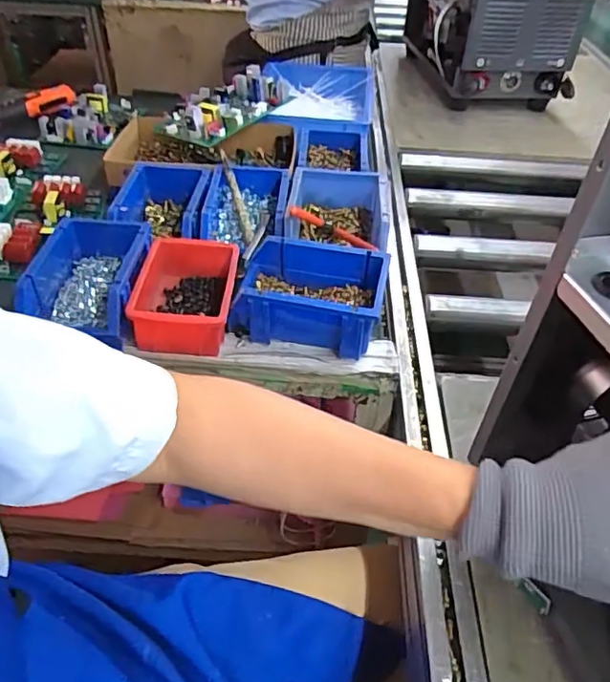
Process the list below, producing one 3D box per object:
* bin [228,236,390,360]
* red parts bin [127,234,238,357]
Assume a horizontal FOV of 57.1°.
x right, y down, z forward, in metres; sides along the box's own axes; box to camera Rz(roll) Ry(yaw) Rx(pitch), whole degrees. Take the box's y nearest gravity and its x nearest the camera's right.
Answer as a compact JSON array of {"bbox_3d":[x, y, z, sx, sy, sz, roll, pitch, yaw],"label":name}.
[{"bbox_3d":[0.003,-0.047,0.600,0.151,0.074,0.096,10,43,8],"label":"bin"},{"bbox_3d":[-0.130,-0.052,0.610,0.103,0.056,0.141,1,43,-2],"label":"red parts bin"}]

